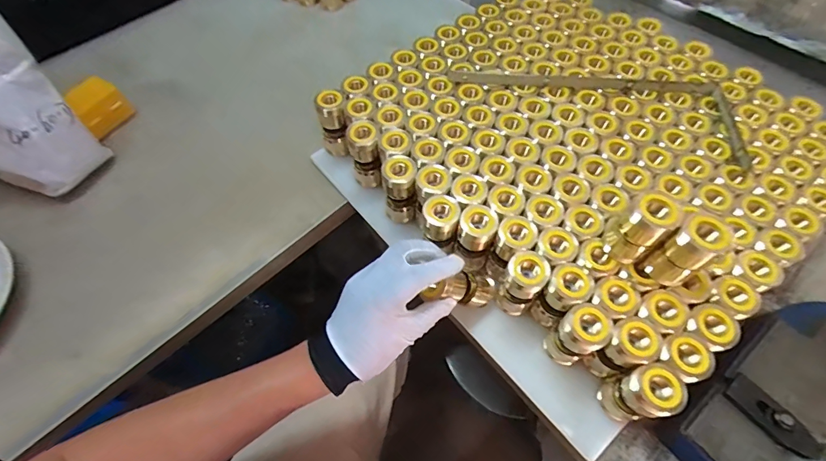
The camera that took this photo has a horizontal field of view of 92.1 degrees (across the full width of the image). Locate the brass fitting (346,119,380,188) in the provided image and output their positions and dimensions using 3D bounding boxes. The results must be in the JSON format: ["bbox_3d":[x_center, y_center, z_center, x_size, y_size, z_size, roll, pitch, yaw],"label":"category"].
[{"bbox_3d":[-0.062,-0.097,0.523,0.040,0.101,0.044,-11,59,-6],"label":"brass fitting"}]

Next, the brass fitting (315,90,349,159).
[{"bbox_3d":[-0.109,-0.142,0.549,0.035,0.095,0.038,-11,59,-6],"label":"brass fitting"}]

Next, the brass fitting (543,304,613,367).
[{"bbox_3d":[0.162,0.111,0.405,0.034,0.102,0.040,-33,64,-18],"label":"brass fitting"}]

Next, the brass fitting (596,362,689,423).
[{"bbox_3d":[0.213,0.158,0.381,0.045,0.100,0.045,0,59,1],"label":"brass fitting"}]

